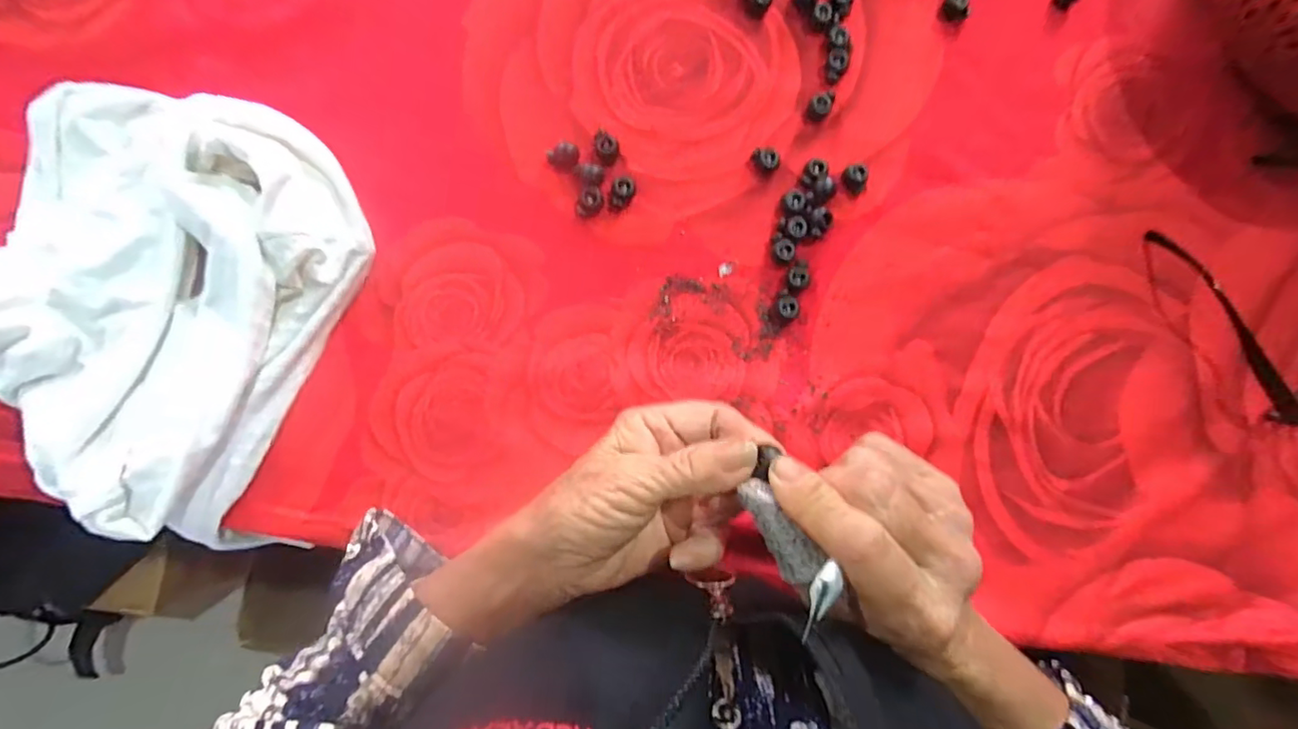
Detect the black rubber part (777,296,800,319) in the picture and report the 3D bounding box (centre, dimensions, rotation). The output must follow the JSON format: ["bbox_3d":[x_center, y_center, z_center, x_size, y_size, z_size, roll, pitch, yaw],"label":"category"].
[{"bbox_3d":[0.087,-0.036,0.340,0.015,0.008,0.014,0,85,-4],"label":"black rubber part"}]

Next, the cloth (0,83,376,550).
[{"bbox_3d":[-0.259,-0.028,0.293,0.177,0.048,0.242,8,85,-4],"label":"cloth"}]

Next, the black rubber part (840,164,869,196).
[{"bbox_3d":[0.129,-0.116,0.345,0.015,0.009,0.017,-42,89,-6],"label":"black rubber part"}]

